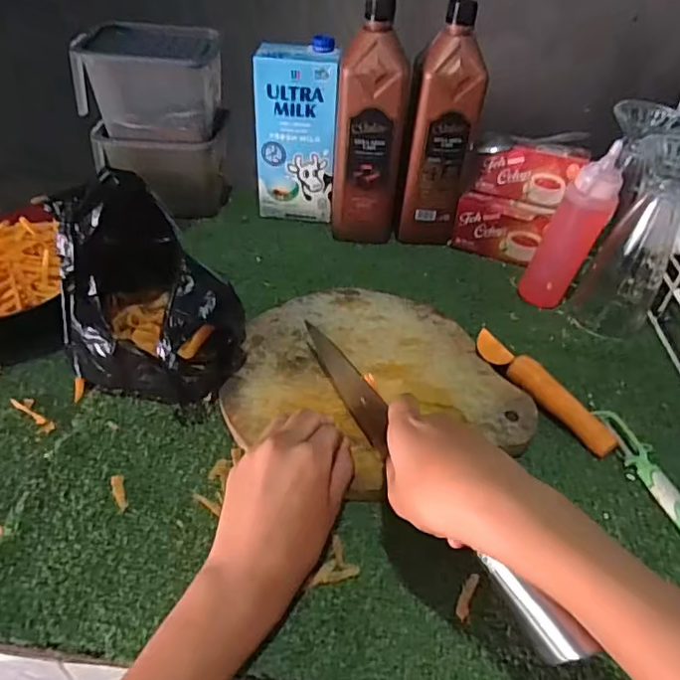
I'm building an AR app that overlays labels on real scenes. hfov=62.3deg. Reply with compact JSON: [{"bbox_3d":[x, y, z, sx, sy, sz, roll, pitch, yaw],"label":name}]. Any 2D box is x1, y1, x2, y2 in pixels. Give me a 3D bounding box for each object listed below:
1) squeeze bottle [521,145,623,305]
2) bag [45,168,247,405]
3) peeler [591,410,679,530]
[{"bbox_3d":[0.238,-0.110,0.580,0.057,0.172,0.043,24,45,20],"label":"squeeze bottle"},{"bbox_3d":[-0.156,-0.035,0.466,0.147,0.161,0.106,23,45,19],"label":"bag"},{"bbox_3d":[0.260,0.122,0.444,0.025,0.012,0.172,-7,43,-13],"label":"peeler"}]

